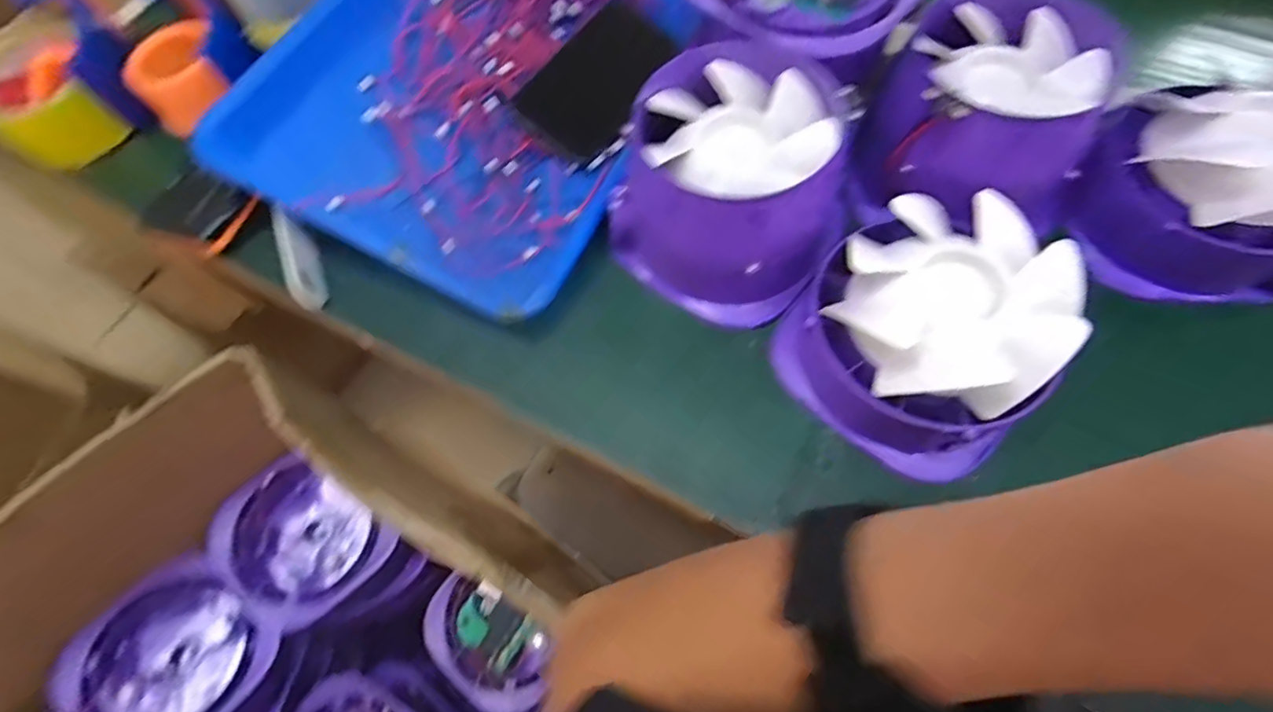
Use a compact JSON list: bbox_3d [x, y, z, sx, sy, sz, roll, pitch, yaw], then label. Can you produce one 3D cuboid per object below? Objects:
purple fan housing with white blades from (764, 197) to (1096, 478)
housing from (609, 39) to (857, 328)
[{"bbox_3d":[0.152,-0.017,0.307,0.120,0.082,0.126,37,71,17],"label":"purple fan housing with white blades"},{"bbox_3d":[0.059,-0.102,0.345,0.128,0.094,0.130,31,70,15],"label":"housing"}]

